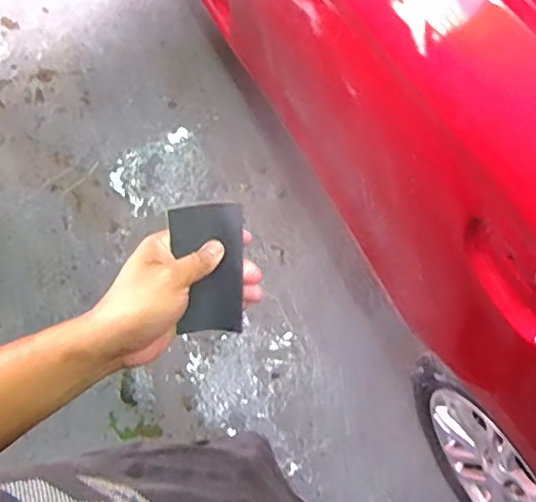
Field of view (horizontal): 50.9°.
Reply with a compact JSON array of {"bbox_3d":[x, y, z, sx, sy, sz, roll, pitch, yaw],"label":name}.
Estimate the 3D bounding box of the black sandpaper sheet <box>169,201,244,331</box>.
[{"bbox_3d":[-0.049,0.015,0.487,0.059,0.010,0.110,-5,100,-3],"label":"black sandpaper sheet"}]

